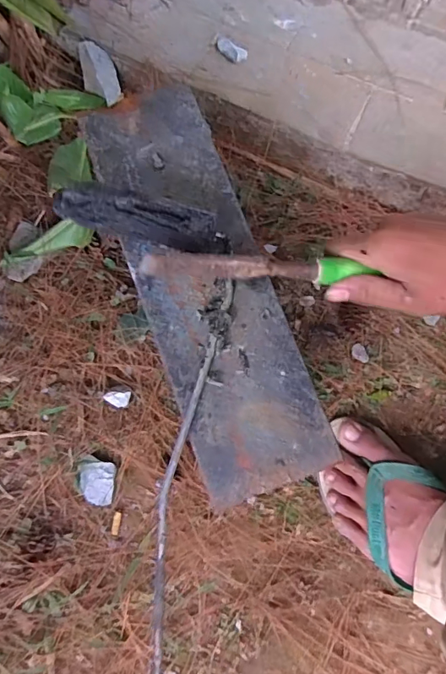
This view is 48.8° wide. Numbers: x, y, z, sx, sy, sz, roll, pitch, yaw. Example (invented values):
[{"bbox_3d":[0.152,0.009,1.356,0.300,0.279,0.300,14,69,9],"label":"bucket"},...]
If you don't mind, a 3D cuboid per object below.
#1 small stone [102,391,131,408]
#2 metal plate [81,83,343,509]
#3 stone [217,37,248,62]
[{"bbox_3d":[-0.116,0.068,0.540,0.028,0.012,0.016,-8,74,-2],"label":"small stone"},{"bbox_3d":[-0.015,-0.048,0.382,0.104,0.008,0.329,-18,78,-5],"label":"metal plate"},{"bbox_3d":[0.009,-0.342,0.586,0.041,0.011,0.021,26,74,7],"label":"stone"}]

